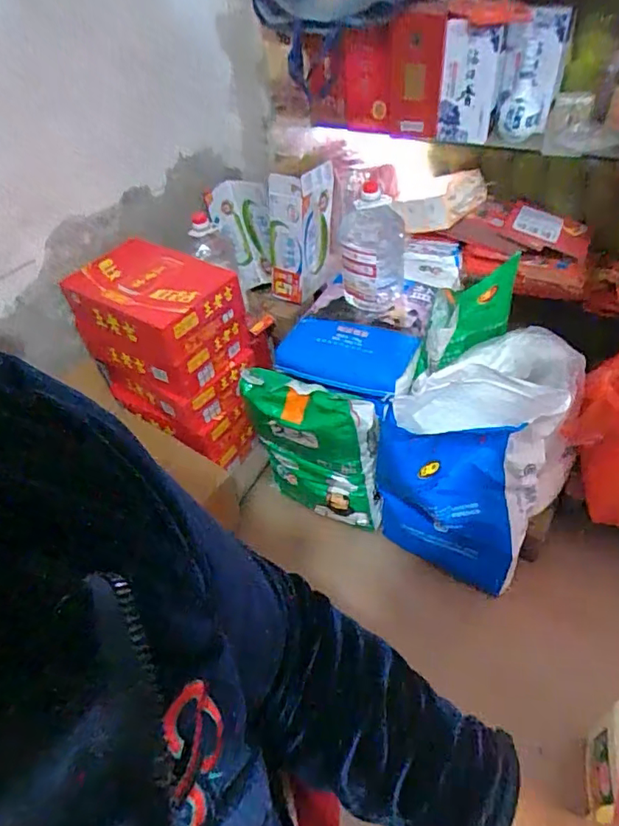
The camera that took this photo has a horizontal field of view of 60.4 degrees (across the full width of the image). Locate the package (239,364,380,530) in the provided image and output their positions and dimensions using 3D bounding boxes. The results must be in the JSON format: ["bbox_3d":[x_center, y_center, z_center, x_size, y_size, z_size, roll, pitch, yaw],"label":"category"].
[{"bbox_3d":[0.019,0.105,1.426,0.360,0.456,0.097,16,48,21],"label":"package"}]

